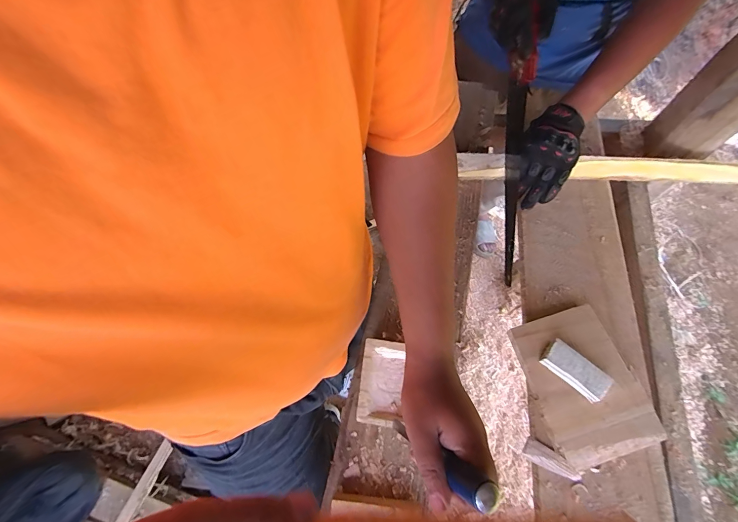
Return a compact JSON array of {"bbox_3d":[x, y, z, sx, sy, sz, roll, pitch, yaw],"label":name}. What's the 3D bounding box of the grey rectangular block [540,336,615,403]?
[{"bbox_3d":[0.291,0.152,0.503,0.088,0.017,0.041,42,72,17],"label":"grey rectangular block"}]

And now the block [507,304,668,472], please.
[{"bbox_3d":[0.307,0.174,0.514,0.147,0.021,0.200,-17,66,-7],"label":"block"}]

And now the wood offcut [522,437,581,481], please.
[{"bbox_3d":[0.252,0.274,0.489,0.076,0.012,0.026,28,68,13],"label":"wood offcut"}]

